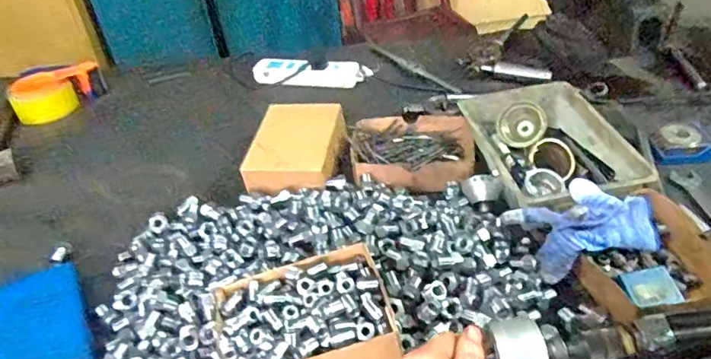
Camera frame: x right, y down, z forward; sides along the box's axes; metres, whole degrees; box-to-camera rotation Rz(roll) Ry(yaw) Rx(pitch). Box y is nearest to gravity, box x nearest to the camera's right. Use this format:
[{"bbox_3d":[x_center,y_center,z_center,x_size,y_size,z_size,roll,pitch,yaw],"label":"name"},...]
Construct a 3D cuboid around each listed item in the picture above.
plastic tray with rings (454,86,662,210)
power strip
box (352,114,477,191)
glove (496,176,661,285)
[{"bbox_3d":[0.256,-0.043,0.723,0.172,0.057,0.249,-9,37,-4],"label":"plastic tray with rings"},{"bbox_3d":[-0.093,-0.206,1.022,0.236,0.031,0.059,7,39,15],"label":"power strip"},{"bbox_3d":[0.085,-0.041,0.762,0.178,0.041,0.137,-7,37,-2],"label":"box"},{"bbox_3d":[0.257,0.040,0.598,0.164,0.074,0.103,-12,37,-9],"label":"glove"}]

